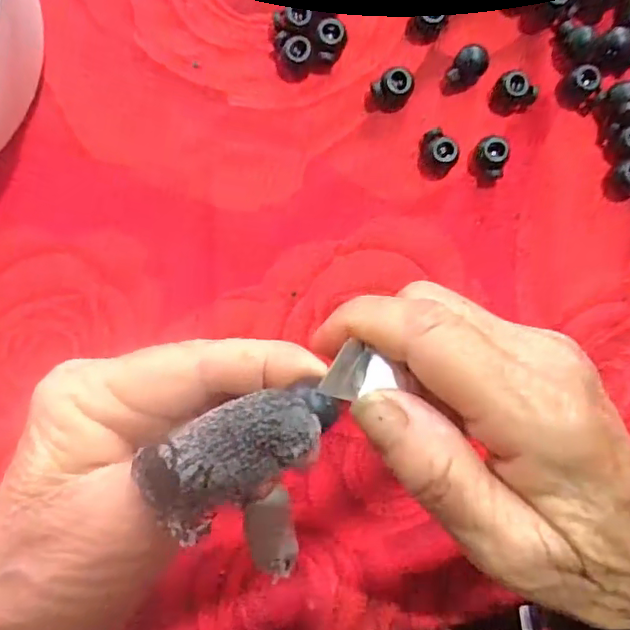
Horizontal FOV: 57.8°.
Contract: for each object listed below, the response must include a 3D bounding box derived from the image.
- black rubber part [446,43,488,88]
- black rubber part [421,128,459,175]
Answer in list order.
[{"bbox_3d":[0.072,-0.116,0.266,0.014,0.011,0.017,33,86,-1],"label":"black rubber part"},{"bbox_3d":[0.057,-0.076,0.265,0.014,0.012,0.018,-42,89,-4],"label":"black rubber part"}]

